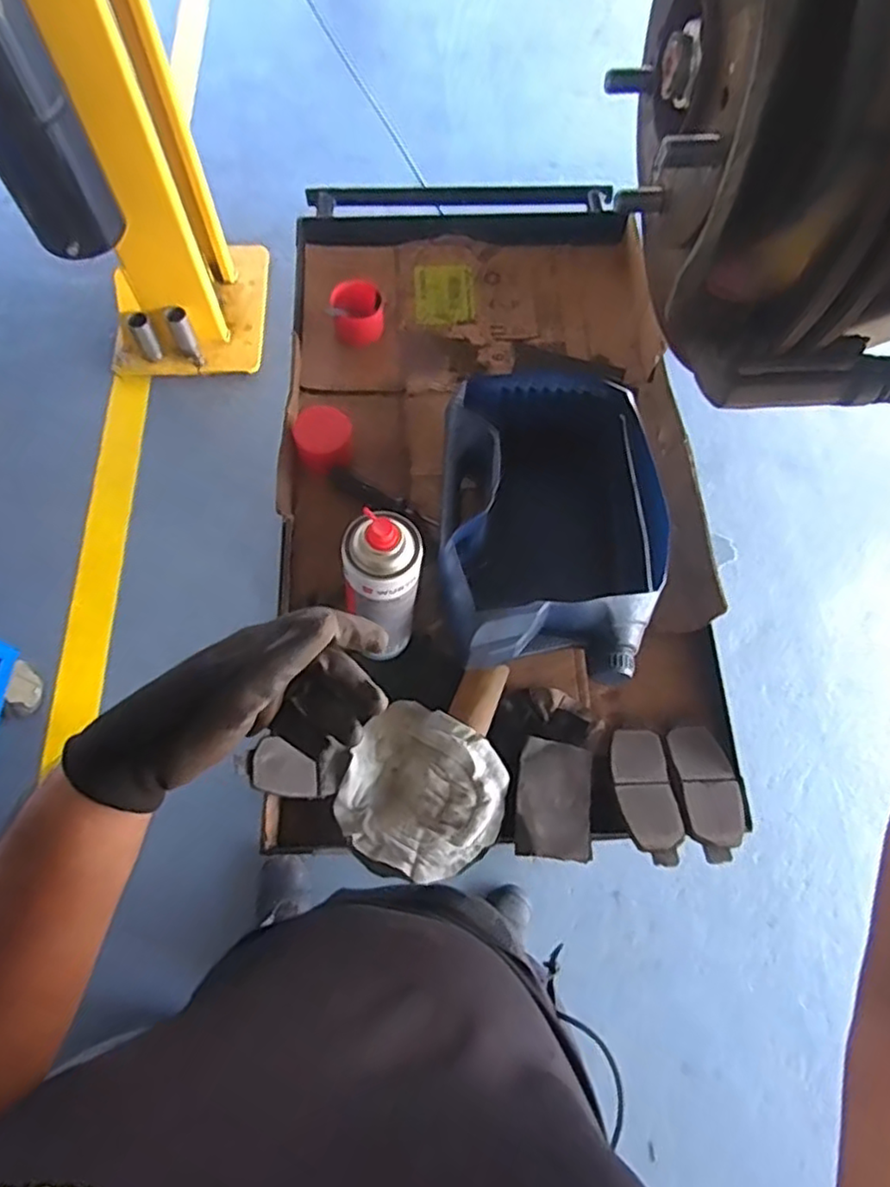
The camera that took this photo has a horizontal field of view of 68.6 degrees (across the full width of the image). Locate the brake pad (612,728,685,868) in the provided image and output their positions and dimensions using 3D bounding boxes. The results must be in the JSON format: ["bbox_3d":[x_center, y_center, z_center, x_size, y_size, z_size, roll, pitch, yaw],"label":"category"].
[{"bbox_3d":[0.189,0.187,0.614,0.053,0.012,0.125,0,50,-2],"label":"brake pad"}]

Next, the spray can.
[{"bbox_3d":[-0.054,0.002,0.599,0.063,0.218,0.062,1,68,-2],"label":"spray can"}]

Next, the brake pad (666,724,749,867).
[{"bbox_3d":[0.249,0.184,0.612,0.057,0.016,0.125,2,50,-1],"label":"brake pad"}]

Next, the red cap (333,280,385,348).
[{"bbox_3d":[-0.111,-0.354,0.830,0.065,0.047,0.069,-8,68,-5],"label":"red cap"}]

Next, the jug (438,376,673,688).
[{"bbox_3d":[0.115,-0.079,0.676,0.224,0.088,0.338,3,68,-1],"label":"jug"}]

